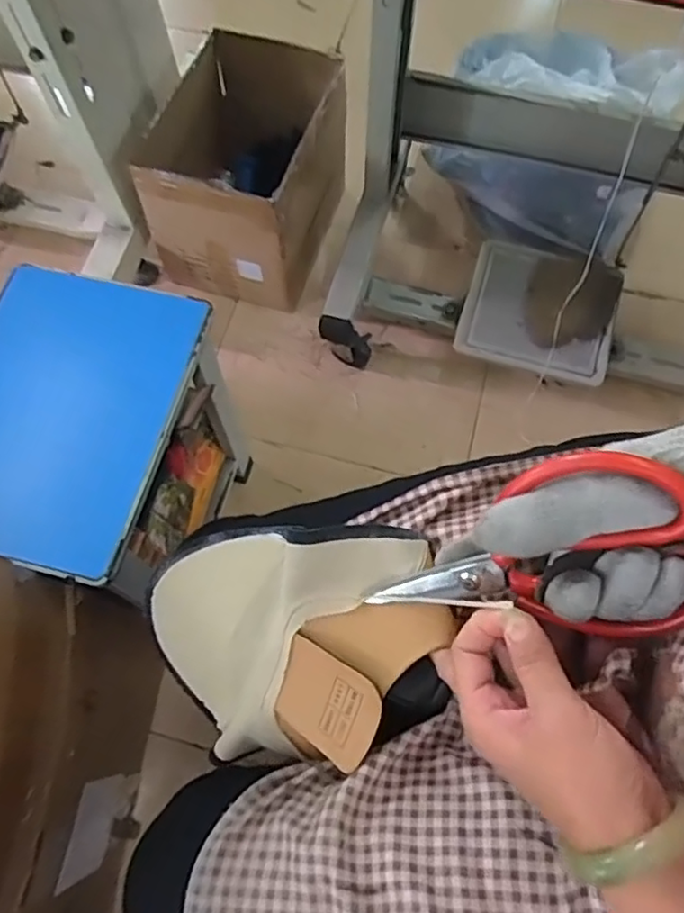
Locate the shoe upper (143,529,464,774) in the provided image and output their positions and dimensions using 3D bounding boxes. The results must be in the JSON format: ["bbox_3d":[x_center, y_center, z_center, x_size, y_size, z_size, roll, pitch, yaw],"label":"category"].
[{"bbox_3d":[-0.027,0.120,0.422,0.210,0.070,0.153,-9,84,26],"label":"shoe upper"}]

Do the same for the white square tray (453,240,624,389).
[{"bbox_3d":[0.344,-0.256,1.096,0.251,0.022,0.218,16,80,6],"label":"white square tray"}]

